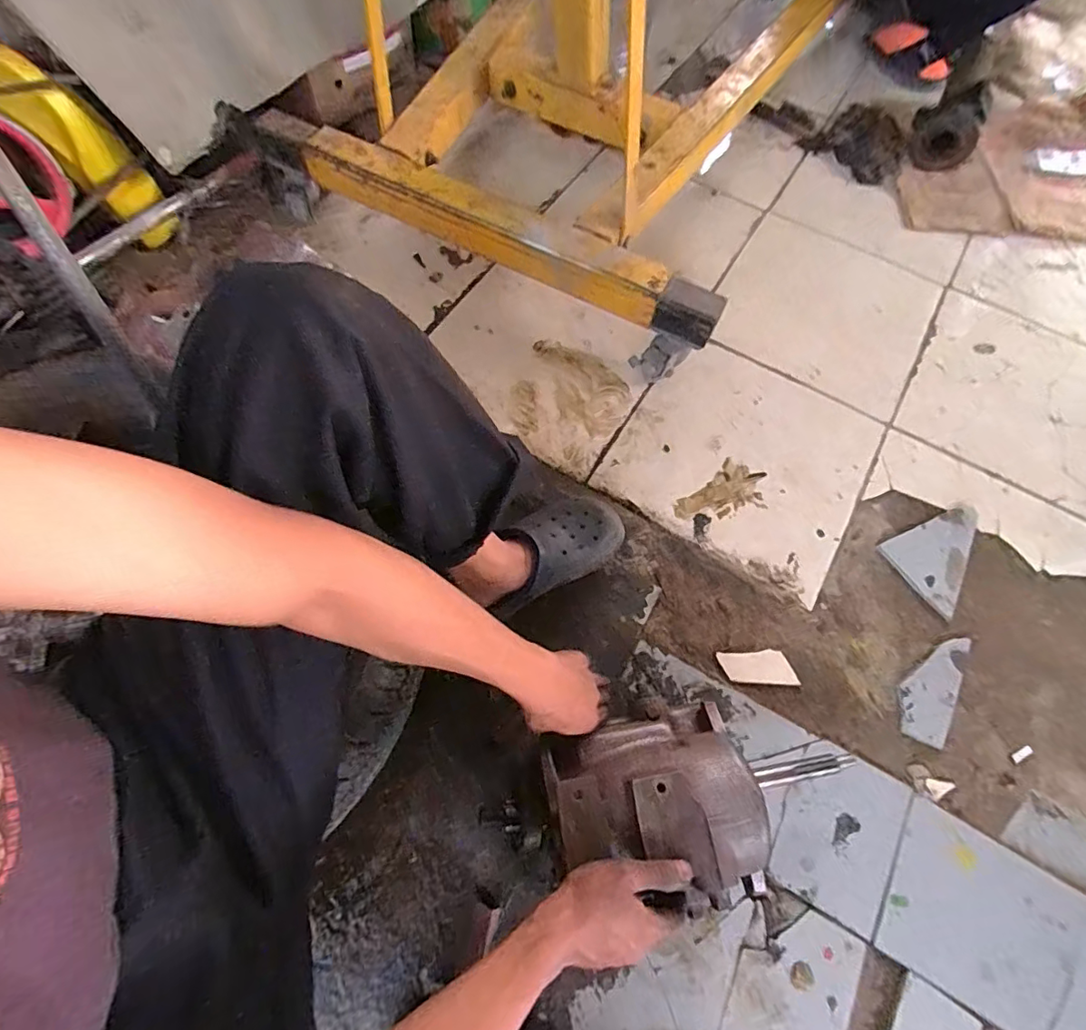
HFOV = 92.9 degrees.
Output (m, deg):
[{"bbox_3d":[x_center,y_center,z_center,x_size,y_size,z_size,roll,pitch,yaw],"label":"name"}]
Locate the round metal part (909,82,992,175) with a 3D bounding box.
[{"bbox_3d":[0.918,-0.876,1.171,0.131,0.113,0.165,25,68,9],"label":"round metal part"}]

